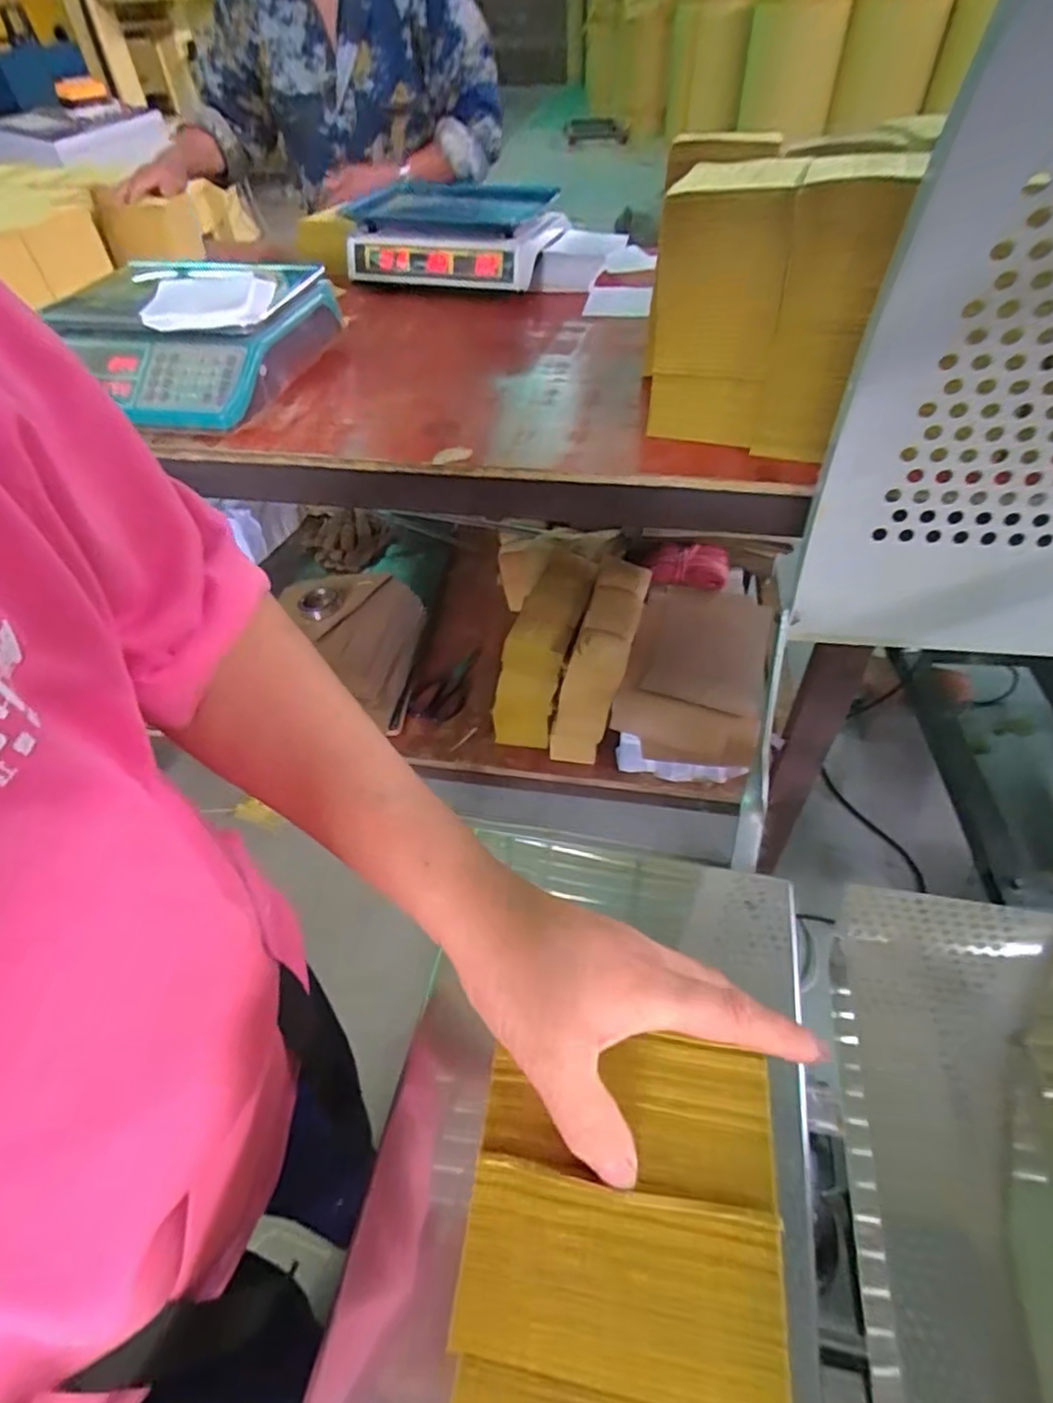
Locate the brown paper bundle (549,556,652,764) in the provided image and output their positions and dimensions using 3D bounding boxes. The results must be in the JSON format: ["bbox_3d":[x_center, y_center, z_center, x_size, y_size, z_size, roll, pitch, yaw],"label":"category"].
[{"bbox_3d":[0.124,-0.074,1.085,0.099,0.210,0.278,11,50,12],"label":"brown paper bundle"}]

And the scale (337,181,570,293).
[{"bbox_3d":[-0.116,-0.785,1.115,0.314,0.087,0.280,14,50,15],"label":"scale"}]

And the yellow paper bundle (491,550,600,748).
[{"bbox_3d":[0.042,-0.103,1.131,0.112,0.210,0.310,13,50,14],"label":"yellow paper bundle"}]

